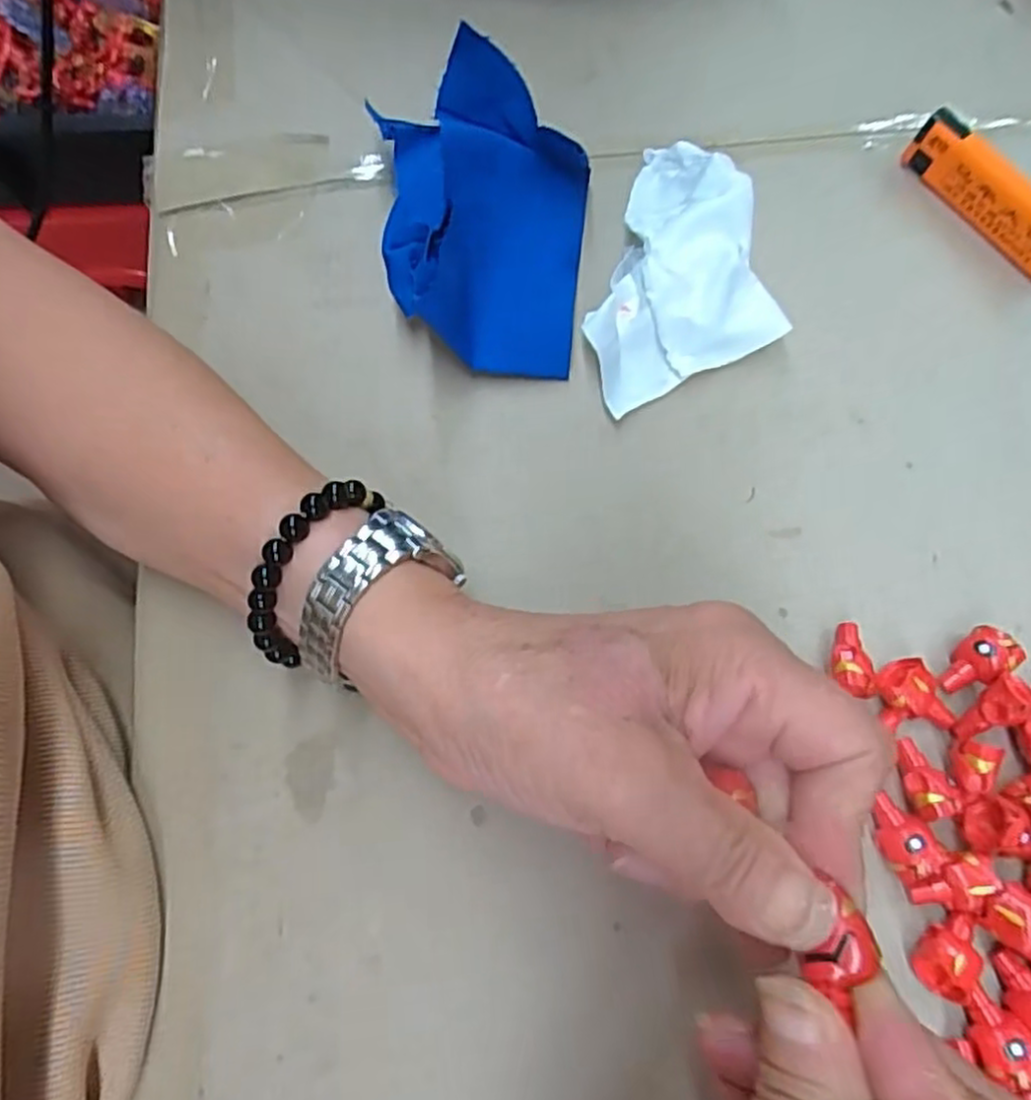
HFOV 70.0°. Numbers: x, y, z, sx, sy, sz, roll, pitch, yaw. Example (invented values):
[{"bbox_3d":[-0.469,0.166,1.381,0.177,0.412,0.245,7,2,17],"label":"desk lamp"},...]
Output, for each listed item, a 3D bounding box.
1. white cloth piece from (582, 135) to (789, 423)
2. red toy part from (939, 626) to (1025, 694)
[{"bbox_3d":[0.054,-0.113,0.280,0.070,0.031,0.106,-15,73,-4],"label":"white cloth piece"},{"bbox_3d":[0.153,0.038,0.246,0.024,0.015,0.015,-33,75,-10],"label":"red toy part"}]

